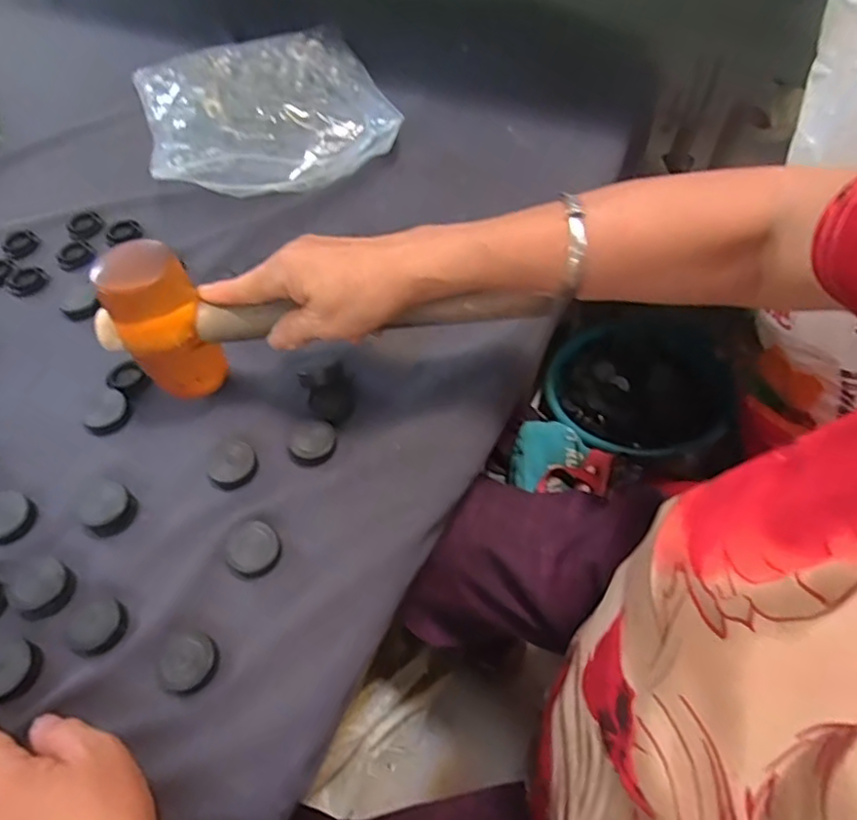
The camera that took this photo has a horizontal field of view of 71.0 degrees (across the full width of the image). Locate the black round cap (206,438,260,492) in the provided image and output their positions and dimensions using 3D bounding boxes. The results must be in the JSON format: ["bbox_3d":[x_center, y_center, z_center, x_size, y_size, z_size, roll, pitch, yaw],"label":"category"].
[{"bbox_3d":[-0.136,0.038,0.420,0.032,0.011,0.035,-1,57,1],"label":"black round cap"}]

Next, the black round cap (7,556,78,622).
[{"bbox_3d":[-0.242,0.110,0.374,0.038,0.006,0.034,30,62,19],"label":"black round cap"}]

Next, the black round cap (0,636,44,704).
[{"bbox_3d":[-0.248,0.151,0.351,0.037,0.006,0.034,-1,57,1],"label":"black round cap"}]

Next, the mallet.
[{"bbox_3d":[-0.067,-0.060,0.404,0.294,0.099,0.048,-1,57,-1],"label":"mallet"}]

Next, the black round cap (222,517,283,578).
[{"bbox_3d":[-0.115,0.088,0.387,0.037,0.010,0.034,-1,57,1],"label":"black round cap"}]

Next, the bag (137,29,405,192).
[{"bbox_3d":[-0.179,-0.332,0.649,0.244,0.043,0.271,-19,58,-11],"label":"bag"}]

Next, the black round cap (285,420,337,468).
[{"bbox_3d":[-0.083,0.023,0.426,0.034,0.004,0.035,-1,57,1],"label":"black round cap"}]

